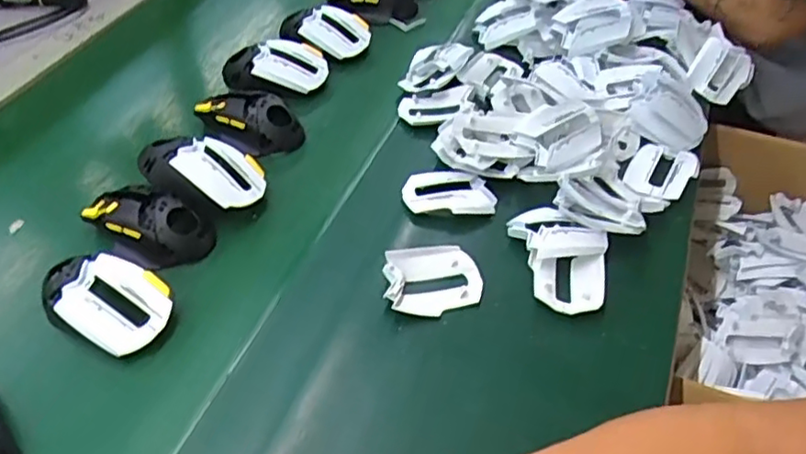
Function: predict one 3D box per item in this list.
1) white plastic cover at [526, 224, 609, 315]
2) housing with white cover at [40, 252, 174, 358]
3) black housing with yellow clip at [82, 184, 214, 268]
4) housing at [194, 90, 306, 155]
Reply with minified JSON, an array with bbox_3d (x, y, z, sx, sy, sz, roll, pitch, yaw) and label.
[{"bbox_3d":[0.136,0.030,0.536,0.064,0.019,0.083,11,49,10],"label":"white plastic cover"},{"bbox_3d":[-0.233,0.056,0.498,0.106,0.032,0.062,20,51,17],"label":"housing with white cover"},{"bbox_3d":[-0.220,-0.002,0.557,0.113,0.036,0.056,19,51,17],"label":"black housing with yellow clip"},{"bbox_3d":[-0.159,-0.110,0.659,0.114,0.033,0.066,22,51,19],"label":"housing"}]

